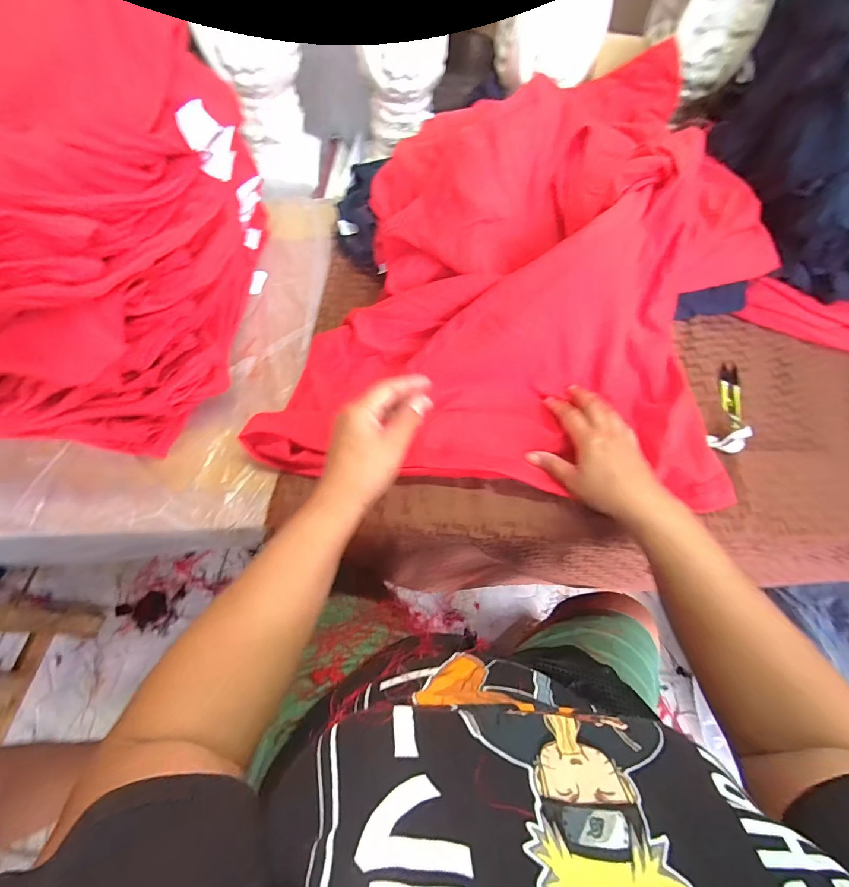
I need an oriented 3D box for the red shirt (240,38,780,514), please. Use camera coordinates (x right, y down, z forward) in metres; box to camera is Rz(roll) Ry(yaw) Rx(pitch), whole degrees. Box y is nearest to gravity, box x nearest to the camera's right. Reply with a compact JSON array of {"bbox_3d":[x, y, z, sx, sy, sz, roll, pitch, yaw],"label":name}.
[{"bbox_3d":[0.122,-0.212,0.442,0.447,0.170,0.534,11,64,3],"label":"red shirt"}]

